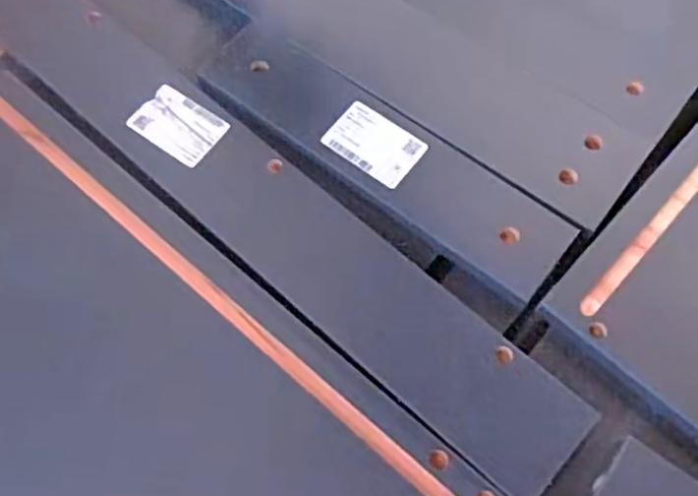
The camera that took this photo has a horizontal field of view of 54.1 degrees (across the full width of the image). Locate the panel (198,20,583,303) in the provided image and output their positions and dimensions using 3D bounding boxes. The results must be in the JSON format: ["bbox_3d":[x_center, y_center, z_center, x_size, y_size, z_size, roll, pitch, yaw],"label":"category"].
[{"bbox_3d":[0.016,-0.065,0.448,0.267,0.006,0.065,36,73,15],"label":"panel"}]

